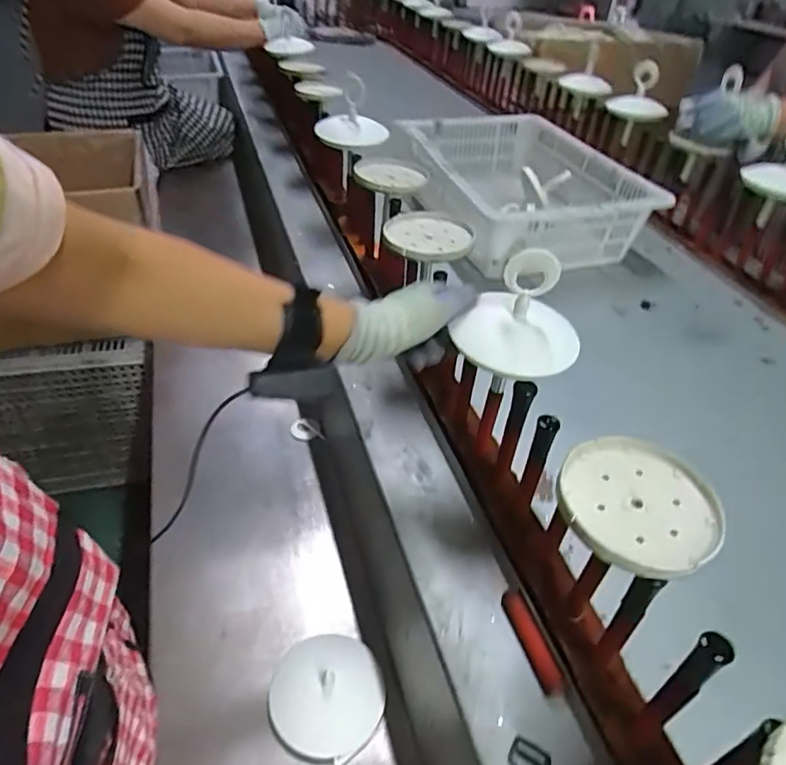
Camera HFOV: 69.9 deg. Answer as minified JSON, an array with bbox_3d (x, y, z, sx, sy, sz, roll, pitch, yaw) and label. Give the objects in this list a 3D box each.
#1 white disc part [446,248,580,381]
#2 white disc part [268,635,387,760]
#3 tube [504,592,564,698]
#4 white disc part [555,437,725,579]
[{"bbox_3d":[0.122,-0.071,0.505,0.106,0.091,0.105,28,52,20],"label":"white disc part"},{"bbox_3d":[-0.068,0.343,0.619,0.121,0.033,0.114,2,48,-2],"label":"white disc part"},{"bbox_3d":[0.122,0.229,0.497,0.016,0.025,0.087,-14,50,-16],"label":"tube"},{"bbox_3d":[0.176,0.083,0.403,0.106,0.016,0.119,30,53,22],"label":"white disc part"}]

